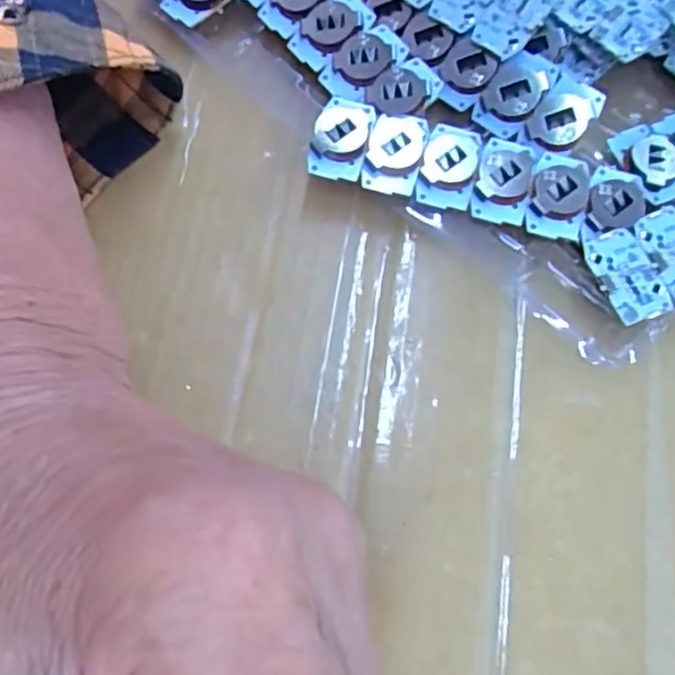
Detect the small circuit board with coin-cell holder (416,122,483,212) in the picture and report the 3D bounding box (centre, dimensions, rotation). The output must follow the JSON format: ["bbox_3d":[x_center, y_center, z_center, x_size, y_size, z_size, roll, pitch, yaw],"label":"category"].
[{"bbox_3d":[0.037,-0.057,0.217,0.018,0.004,0.027,15,69,6],"label":"small circuit board with coin-cell holder"}]

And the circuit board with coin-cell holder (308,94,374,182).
[{"bbox_3d":[0.002,-0.067,0.221,0.018,0.008,0.030,11,69,5],"label":"circuit board with coin-cell holder"}]

